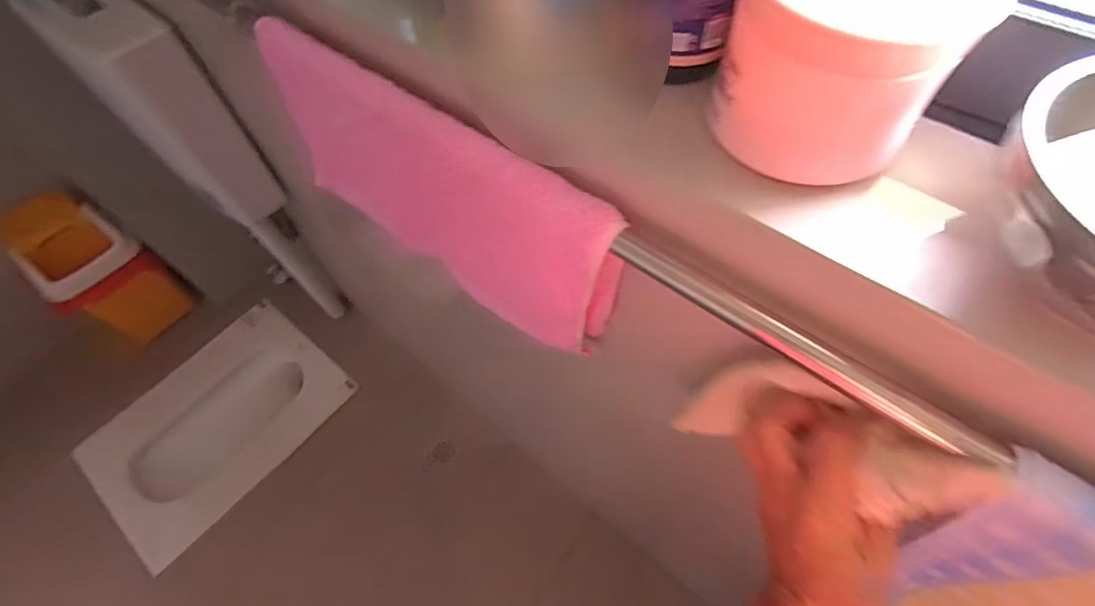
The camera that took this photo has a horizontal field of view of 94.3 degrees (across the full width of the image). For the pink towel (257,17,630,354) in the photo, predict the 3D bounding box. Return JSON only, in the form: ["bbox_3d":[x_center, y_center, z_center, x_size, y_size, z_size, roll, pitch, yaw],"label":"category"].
[{"bbox_3d":[-0.099,-0.090,0.430,0.366,0.195,0.037,31,65,20],"label":"pink towel"}]

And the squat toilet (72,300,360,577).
[{"bbox_3d":[-0.871,0.316,1.353,0.599,0.113,0.427,-41,65,-20],"label":"squat toilet"}]

